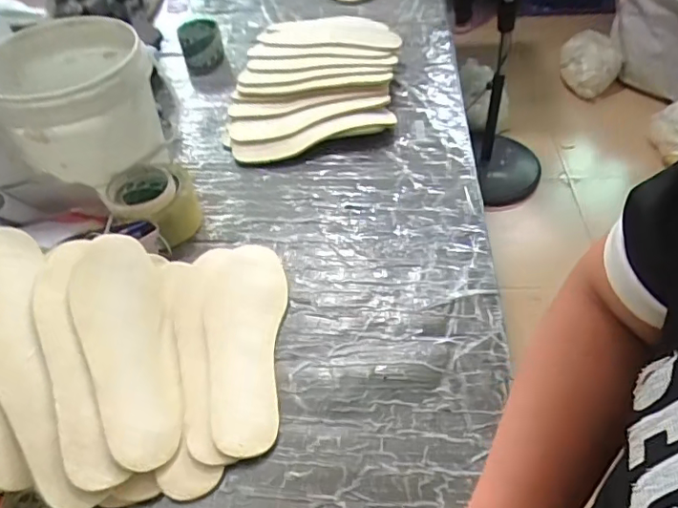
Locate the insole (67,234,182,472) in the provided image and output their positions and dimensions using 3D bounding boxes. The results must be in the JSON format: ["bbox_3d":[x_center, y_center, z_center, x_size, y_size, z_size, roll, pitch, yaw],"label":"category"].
[{"bbox_3d":[-0.219,0.089,0.563,0.089,0.012,0.257,2,51,-37],"label":"insole"}]

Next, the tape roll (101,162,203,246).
[{"bbox_3d":[-0.238,-0.067,0.714,0.104,0.074,0.104,-2,46,2],"label":"tape roll"}]

